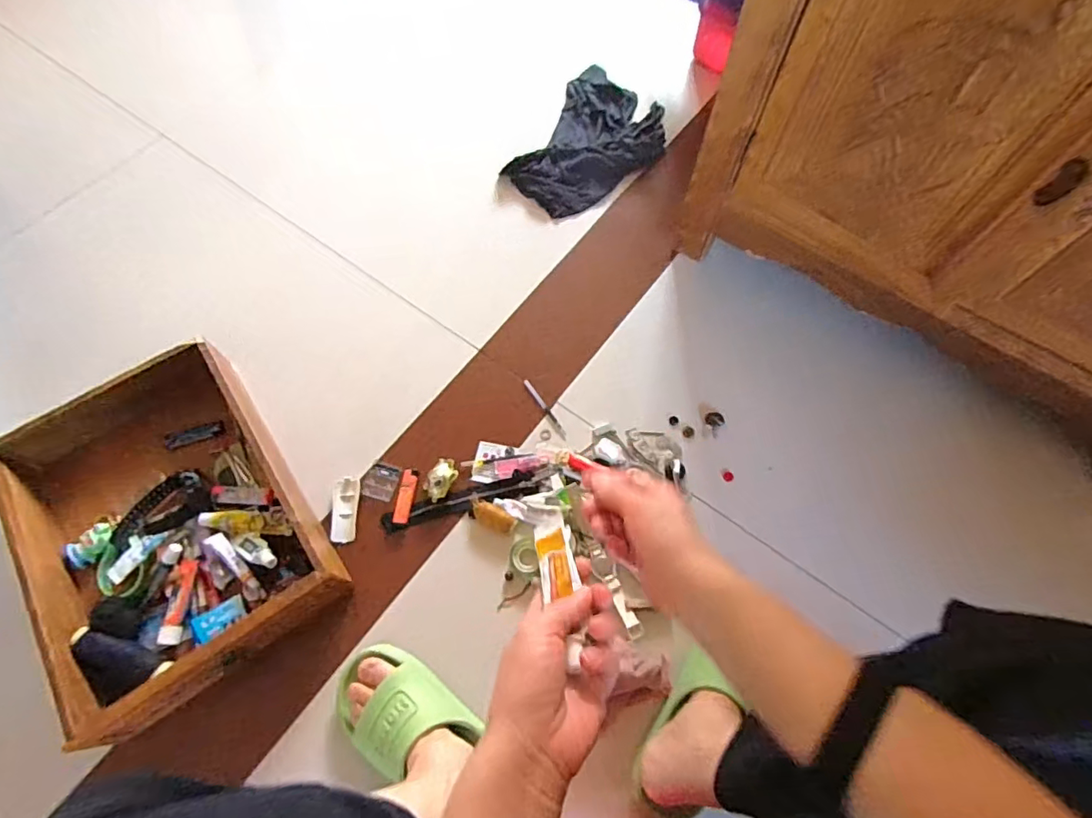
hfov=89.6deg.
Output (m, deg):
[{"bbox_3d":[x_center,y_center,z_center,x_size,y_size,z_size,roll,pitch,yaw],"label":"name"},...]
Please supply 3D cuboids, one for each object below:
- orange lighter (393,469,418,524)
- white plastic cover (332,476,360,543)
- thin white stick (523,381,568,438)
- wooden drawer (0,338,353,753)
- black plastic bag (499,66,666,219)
[{"bbox_3d":[-0.192,0.121,0.756,0.022,0.011,0.079,3,54,2],"label":"orange lighter"},{"bbox_3d":[-0.275,0.138,0.755,0.037,0.007,0.089,-7,66,-3],"label":"white plastic cover"},{"bbox_3d":[0.000,0.000,0.817,0.011,0.004,0.111,-30,70,-12],"label":"thin white stick"},{"bbox_3d":[-0.482,0.143,0.711,0.301,0.093,0.425,-32,70,-13],"label":"wooden drawer"},{"bbox_3d":[0.093,-0.500,1.028,0.234,0.040,0.370,28,69,12],"label":"black plastic bag"}]

